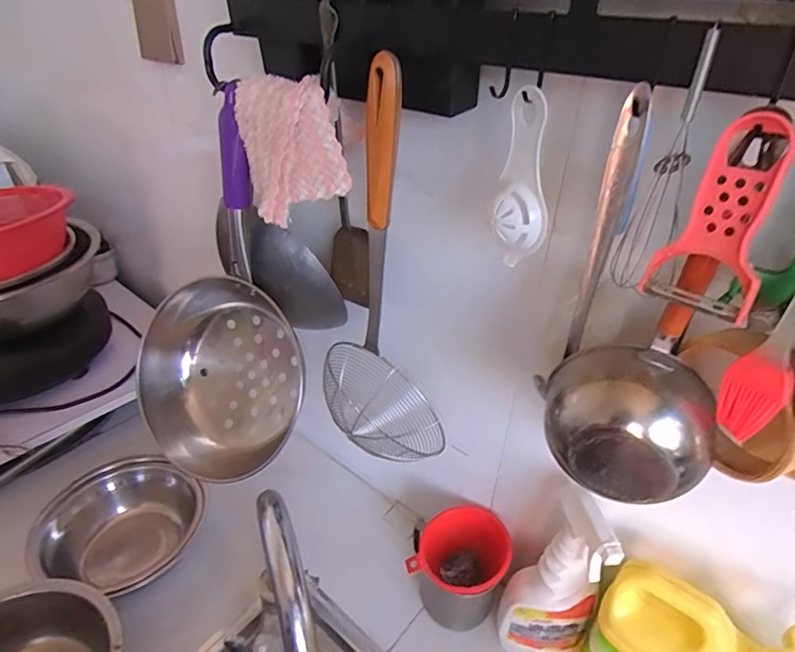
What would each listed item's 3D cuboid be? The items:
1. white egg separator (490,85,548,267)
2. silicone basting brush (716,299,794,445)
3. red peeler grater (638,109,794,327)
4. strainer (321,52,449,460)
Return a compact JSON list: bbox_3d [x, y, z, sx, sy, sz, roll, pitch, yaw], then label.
[{"bbox_3d":[0.088,-0.098,0.341,0.036,0.116,0.032,9,34,10],"label":"white egg separator"},{"bbox_3d":[0.206,-0.008,0.254,0.029,0.156,0.026,29,42,34],"label":"silicone basting brush"},{"bbox_3d":[0.169,-0.055,0.254,0.053,0.095,0.030,25,40,31],"label":"red peeler grater"},{"bbox_3d":[-0.013,-0.032,0.468,0.117,0.378,0.083,-5,34,-10],"label":"strainer"}]

